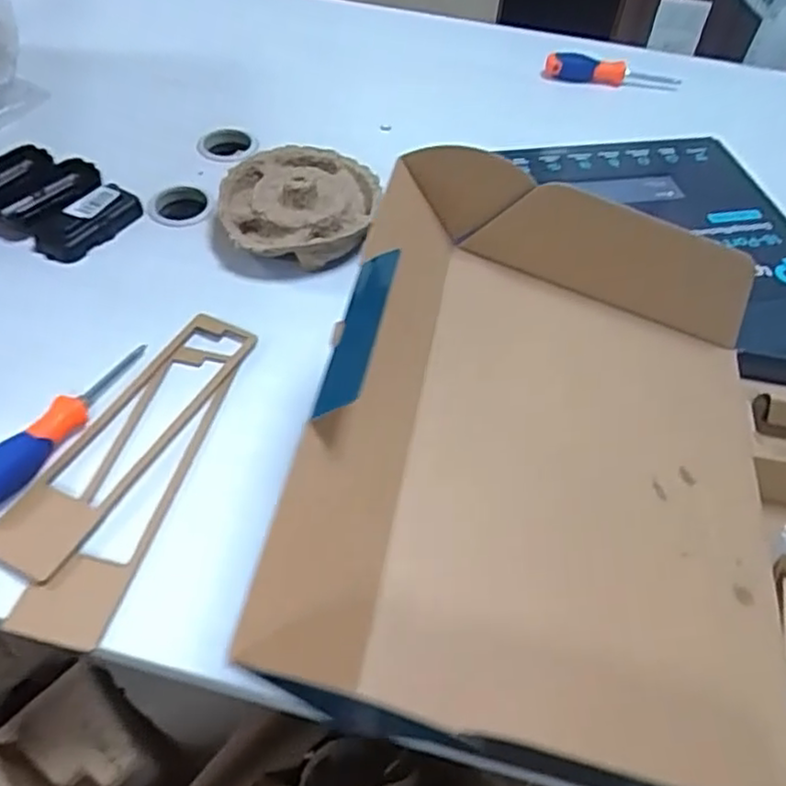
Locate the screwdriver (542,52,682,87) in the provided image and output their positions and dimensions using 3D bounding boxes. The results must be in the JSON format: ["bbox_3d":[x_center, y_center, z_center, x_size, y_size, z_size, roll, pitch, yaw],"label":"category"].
[{"bbox_3d":[0.300,-0.442,0.933,0.179,0.037,0.025,11,52,6],"label":"screwdriver"}]

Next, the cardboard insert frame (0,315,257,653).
[{"bbox_3d":[-0.210,0.045,0.527,0.107,0.017,0.286,13,52,7],"label":"cardboard insert frame"}]

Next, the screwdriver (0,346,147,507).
[{"bbox_3d":[-0.260,0.017,0.523,0.030,0.031,0.180,20,53,12],"label":"screwdriver"}]

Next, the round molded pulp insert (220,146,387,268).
[{"bbox_3d":[-0.097,-0.198,0.700,0.152,0.048,0.153,2,52,-2],"label":"round molded pulp insert"}]

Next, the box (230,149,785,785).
[{"bbox_3d":[0.102,0.031,0.389,0.306,0.100,0.343,22,56,-15],"label":"box"}]

